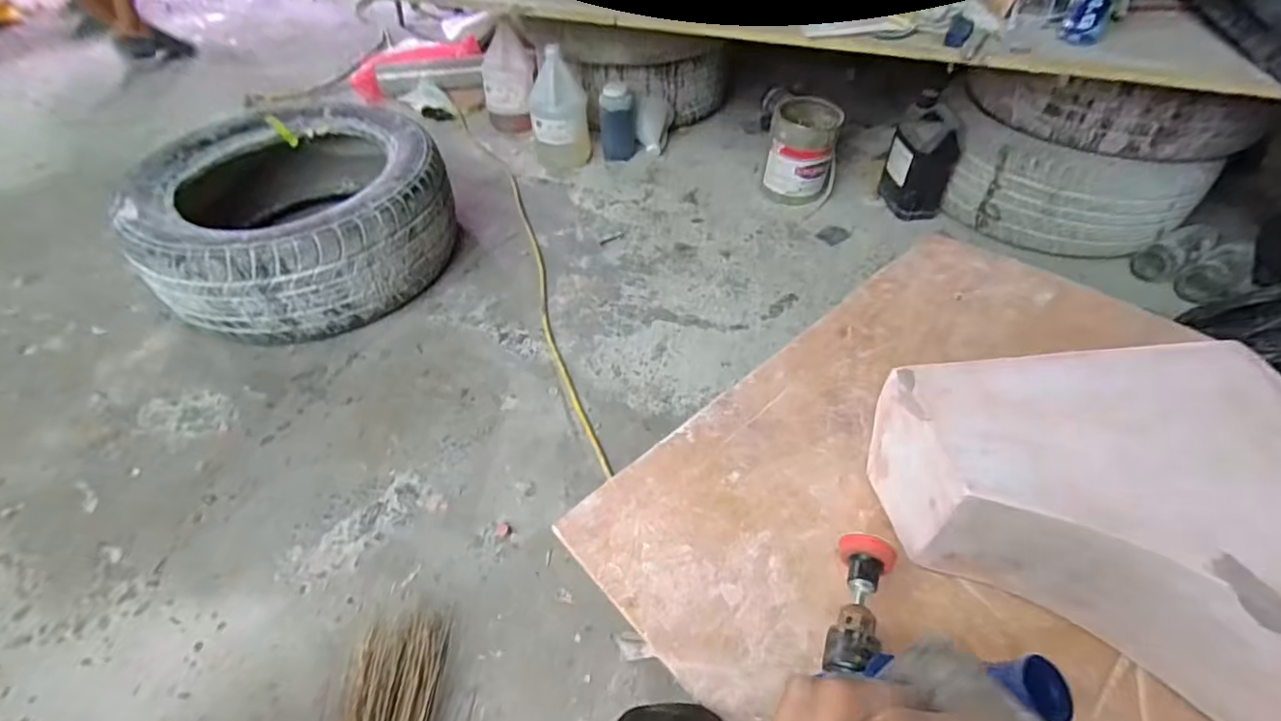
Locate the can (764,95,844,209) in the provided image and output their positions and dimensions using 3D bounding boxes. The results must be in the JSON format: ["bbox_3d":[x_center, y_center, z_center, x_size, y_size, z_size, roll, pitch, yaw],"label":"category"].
[{"bbox_3d":[0.411,-0.519,1.466,0.176,0.208,0.162,12,49,12],"label":"can"}]

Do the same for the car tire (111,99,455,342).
[{"bbox_3d":[-0.748,-0.320,1.267,0.574,0.238,0.617,-35,56,-27],"label":"car tire"}]

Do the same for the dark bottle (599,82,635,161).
[{"bbox_3d":[-0.064,-0.663,1.623,0.101,0.182,0.080,-5,47,-4],"label":"dark bottle"}]

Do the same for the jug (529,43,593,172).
[{"bbox_3d":[-0.222,-0.681,1.585,0.160,0.275,0.137,-6,48,-5],"label":"jug"}]

